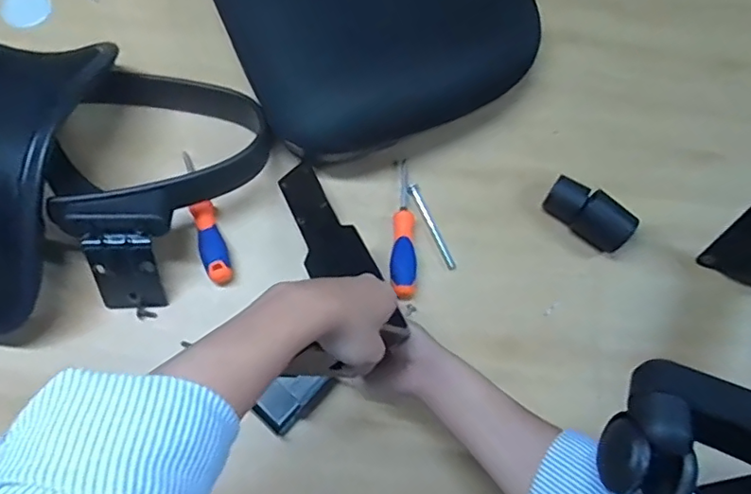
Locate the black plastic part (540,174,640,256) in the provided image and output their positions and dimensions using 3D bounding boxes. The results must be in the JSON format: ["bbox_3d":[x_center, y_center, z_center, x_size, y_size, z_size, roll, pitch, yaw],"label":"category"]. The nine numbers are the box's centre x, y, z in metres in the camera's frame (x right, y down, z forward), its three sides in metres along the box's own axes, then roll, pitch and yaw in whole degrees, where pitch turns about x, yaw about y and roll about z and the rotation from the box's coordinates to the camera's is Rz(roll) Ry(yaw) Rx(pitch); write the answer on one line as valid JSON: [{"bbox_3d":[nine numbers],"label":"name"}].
[{"bbox_3d":[0.269,-0.043,0.705,0.111,0.049,0.055,42,74,9],"label":"black plastic part"}]

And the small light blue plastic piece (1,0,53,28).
[{"bbox_3d":[-0.491,-0.338,0.784,0.064,0.004,0.069,-31,77,-13],"label":"small light blue plastic piece"}]

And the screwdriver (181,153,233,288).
[{"bbox_3d":[-0.210,-0.039,0.687,0.030,0.028,0.186,-17,74,-9],"label":"screwdriver"}]

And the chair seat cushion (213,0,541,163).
[{"bbox_3d":[-0.017,-0.364,0.776,0.394,0.092,0.407,-23,75,-11],"label":"chair seat cushion"}]

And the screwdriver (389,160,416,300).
[{"bbox_3d":[0.034,-0.025,0.696,0.030,0.022,0.178,2,72,-3],"label":"screwdriver"}]

